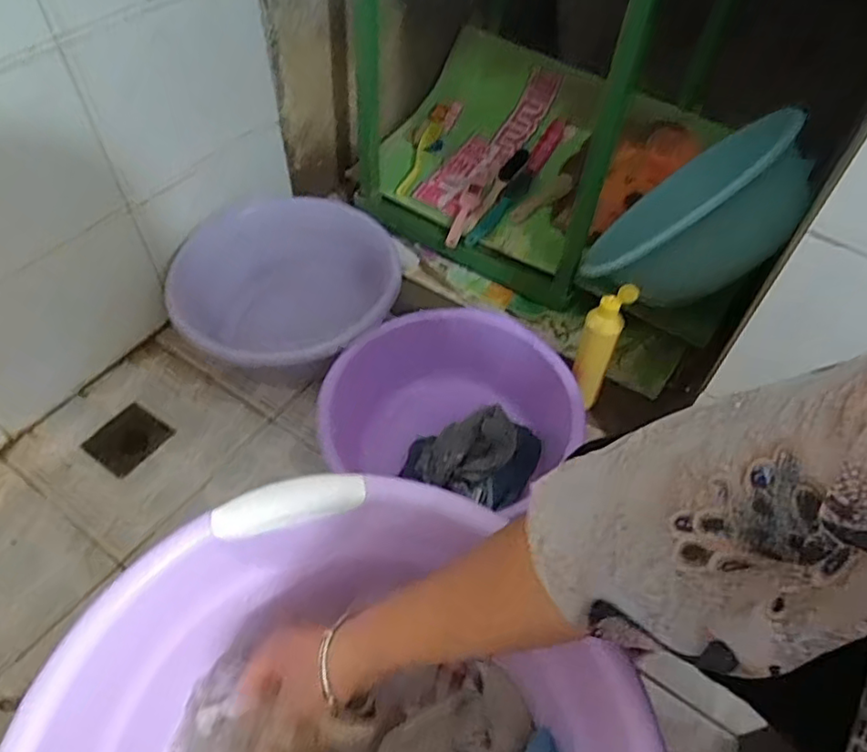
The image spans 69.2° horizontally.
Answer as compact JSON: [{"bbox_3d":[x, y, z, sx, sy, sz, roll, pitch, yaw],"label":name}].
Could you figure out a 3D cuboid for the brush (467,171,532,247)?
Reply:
[{"bbox_3d":[0.135,-0.333,1.250,0.033,0.026,0.203,33,72,20],"label":"brush"}]

